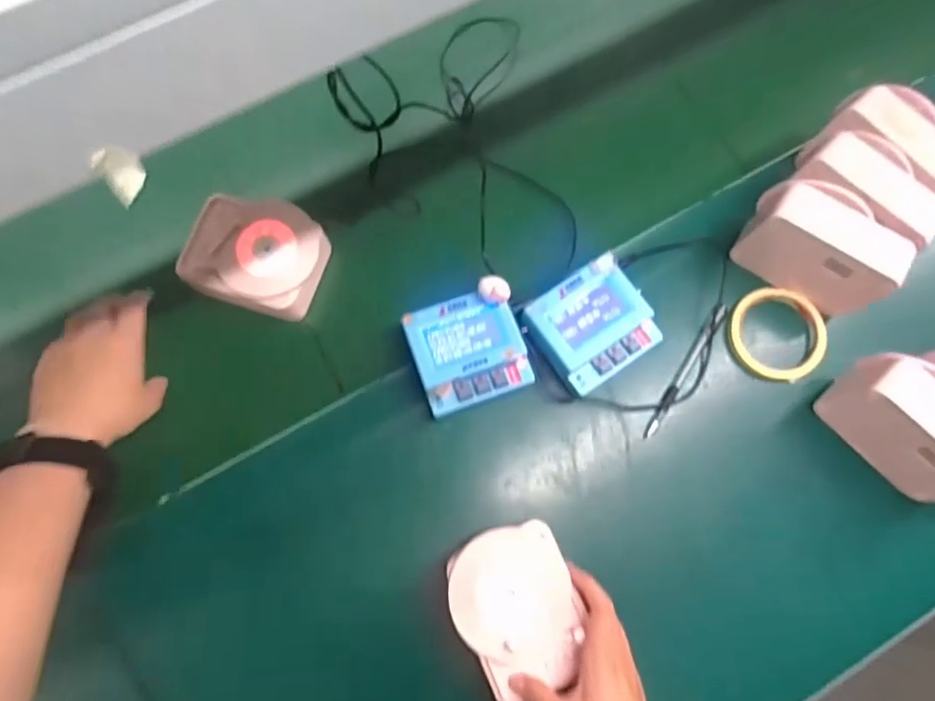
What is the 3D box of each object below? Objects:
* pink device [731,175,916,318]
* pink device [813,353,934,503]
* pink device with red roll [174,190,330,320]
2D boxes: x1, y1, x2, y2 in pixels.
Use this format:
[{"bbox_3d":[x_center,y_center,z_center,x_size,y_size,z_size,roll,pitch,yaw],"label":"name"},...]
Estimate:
[{"bbox_3d":[0.338,-0.097,0.544,0.129,0.090,0.061,39,79,9],"label":"pink device"},{"bbox_3d":[0.398,0.070,0.512,0.061,0.111,0.131,-42,80,-10],"label":"pink device"},{"bbox_3d":[-0.213,-0.096,0.577,0.128,0.046,0.113,15,76,3],"label":"pink device with red roll"}]

